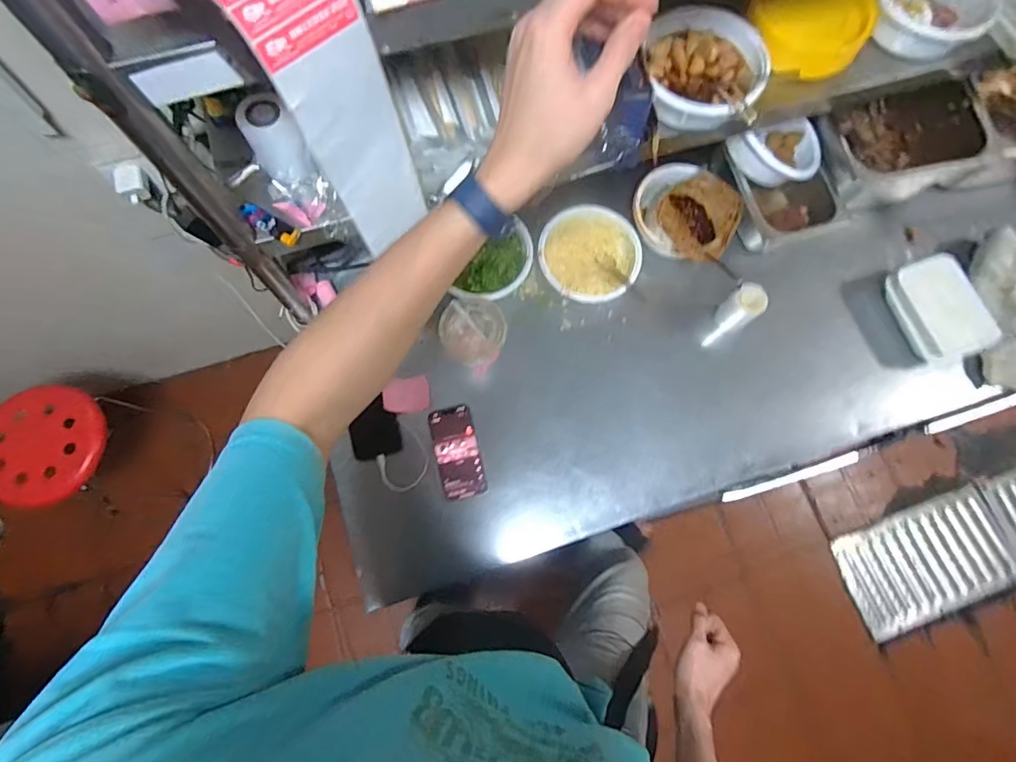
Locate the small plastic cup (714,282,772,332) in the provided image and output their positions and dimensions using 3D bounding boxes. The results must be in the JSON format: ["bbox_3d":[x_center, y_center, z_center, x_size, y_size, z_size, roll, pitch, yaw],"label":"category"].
[{"bbox_3d":[0.382,-0.114,0.836,0.052,0.116,0.055,-39,80,-11],"label":"small plastic cup"}]

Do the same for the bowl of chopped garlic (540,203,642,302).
[{"bbox_3d":[0.139,-0.214,0.865,0.168,0.064,0.182,0,75,-2],"label":"bowl of chopped garlic"}]

